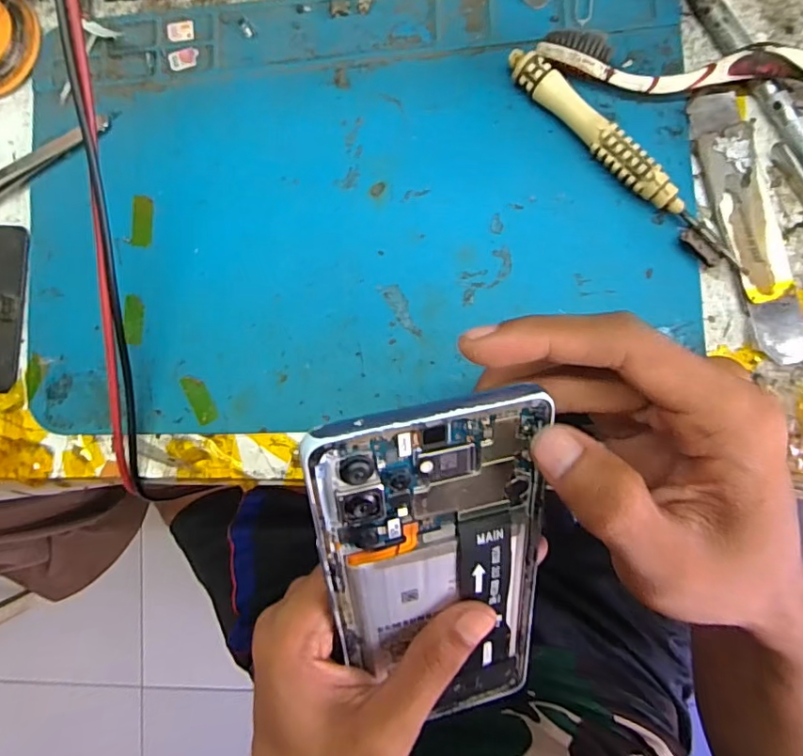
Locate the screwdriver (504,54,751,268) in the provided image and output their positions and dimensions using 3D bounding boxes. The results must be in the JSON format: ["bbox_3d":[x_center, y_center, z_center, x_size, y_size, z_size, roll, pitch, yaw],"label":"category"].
[{"bbox_3d":[0.090,-0.089,0.215,0.012,0.012,0.122,-44,83,3],"label":"screwdriver"}]

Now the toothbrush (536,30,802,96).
[{"bbox_3d":[0.143,-0.116,0.207,0.173,0.021,0.017,13,89,7],"label":"toothbrush"}]

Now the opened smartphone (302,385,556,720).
[{"bbox_3d":[0.014,0.073,0.183,0.072,0.004,0.155,-11,122,-11],"label":"opened smartphone"}]

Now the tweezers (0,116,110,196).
[{"bbox_3d":[-0.198,-0.093,0.253,0.130,0.006,0.014,-28,85,5],"label":"tweezers"}]

